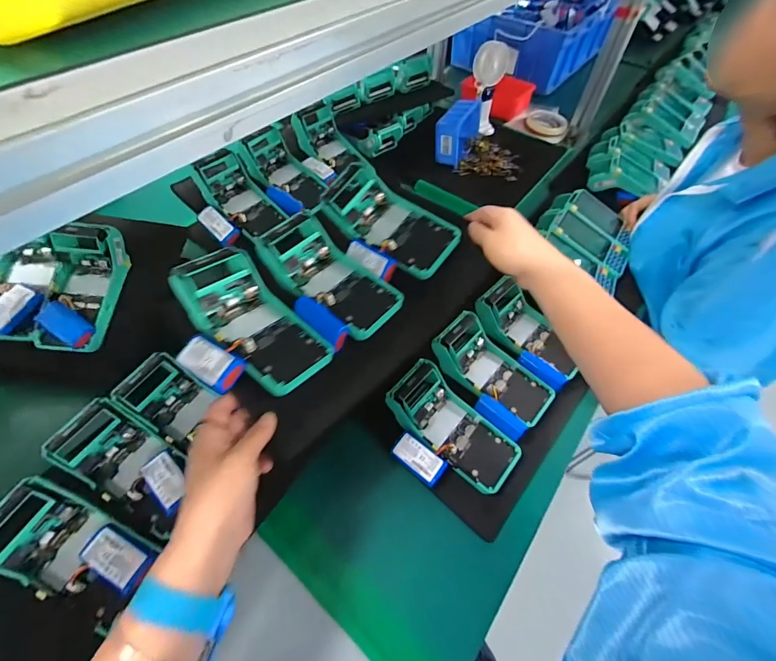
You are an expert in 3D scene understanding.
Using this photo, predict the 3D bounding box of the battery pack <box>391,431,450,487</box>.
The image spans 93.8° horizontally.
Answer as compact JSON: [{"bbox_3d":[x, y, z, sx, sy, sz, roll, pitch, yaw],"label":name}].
[{"bbox_3d":[0.038,0.159,0.450,0.067,0.023,0.034,34,59,20],"label":"battery pack"}]

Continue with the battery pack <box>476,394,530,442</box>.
[{"bbox_3d":[0.147,0.117,0.479,0.070,0.026,0.026,40,61,23],"label":"battery pack"}]

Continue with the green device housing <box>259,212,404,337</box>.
[{"bbox_3d":[-0.066,-0.063,0.424,0.168,0.052,0.085,39,63,9],"label":"green device housing"}]

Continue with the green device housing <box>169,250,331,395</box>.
[{"bbox_3d":[-0.138,-0.008,0.379,0.165,0.055,0.082,43,64,10],"label":"green device housing"}]

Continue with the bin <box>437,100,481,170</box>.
[{"bbox_3d":[0.157,-0.454,0.820,0.062,0.093,0.160,23,56,13],"label":"bin"}]

